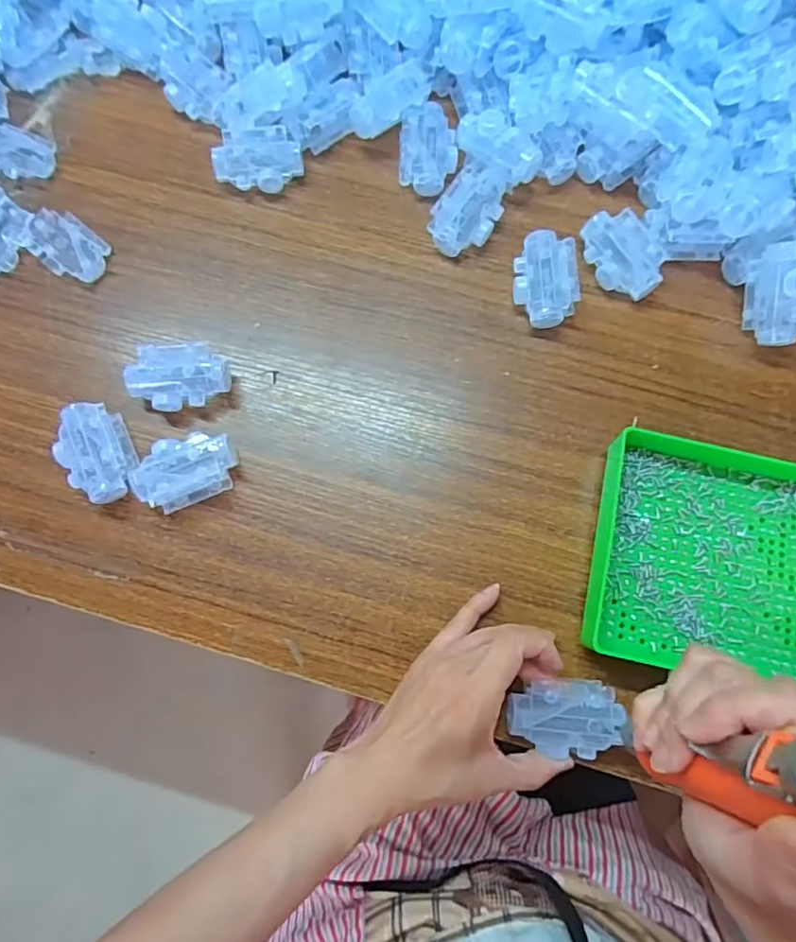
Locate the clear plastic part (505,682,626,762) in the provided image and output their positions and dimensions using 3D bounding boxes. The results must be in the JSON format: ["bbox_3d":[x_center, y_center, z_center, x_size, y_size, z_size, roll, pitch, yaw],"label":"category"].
[{"bbox_3d":[0.104,0.152,0.342,0.067,0.012,0.044,3,82,3],"label":"clear plastic part"}]

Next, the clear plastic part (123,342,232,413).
[{"bbox_3d":[-0.160,-0.068,0.407,0.067,0.024,0.046,-9,77,-2],"label":"clear plastic part"}]

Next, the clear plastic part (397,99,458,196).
[{"bbox_3d":[0.025,-0.262,0.453,0.046,0.022,0.070,2,76,1],"label":"clear plastic part"}]

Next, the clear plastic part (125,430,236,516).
[{"bbox_3d":[-0.149,-0.002,0.390,0.067,0.027,0.046,-23,77,-5],"label":"clear plastic part"}]

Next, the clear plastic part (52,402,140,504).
[{"bbox_3d":[-0.213,-0.013,0.395,0.043,0.027,0.071,-24,78,-6],"label":"clear plastic part"}]

